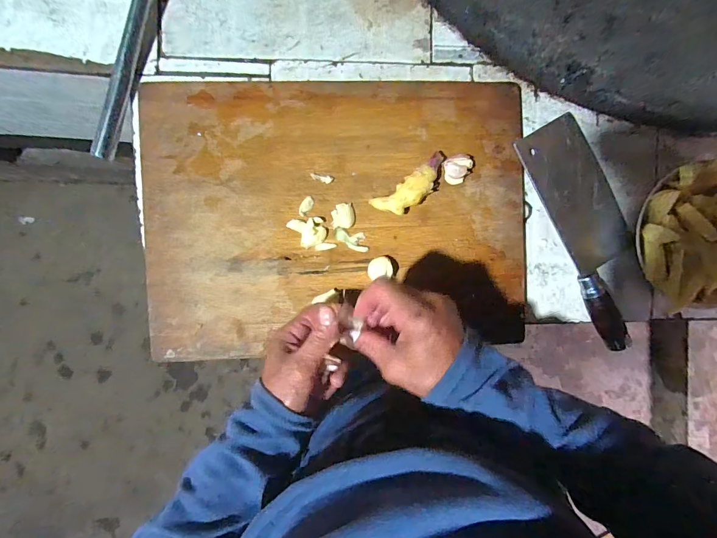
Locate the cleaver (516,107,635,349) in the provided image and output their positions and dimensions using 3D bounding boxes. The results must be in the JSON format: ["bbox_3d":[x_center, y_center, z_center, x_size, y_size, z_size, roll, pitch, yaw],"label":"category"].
[{"bbox_3d":[0.301,-0.051,0.447,0.105,0.018,0.286,-27,93,-3],"label":"cleaver"}]

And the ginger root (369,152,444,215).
[{"bbox_3d":[0.064,-0.094,0.415,0.096,0.025,0.033,-35,94,-3],"label":"ginger root"}]

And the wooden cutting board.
[{"bbox_3d":[-0.019,-0.062,0.416,0.443,0.029,0.311,-2,90,-5],"label":"wooden cutting board"}]

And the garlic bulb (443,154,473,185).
[{"bbox_3d":[0.119,-0.118,0.419,0.031,0.019,0.031,0,92,-4],"label":"garlic bulb"}]

